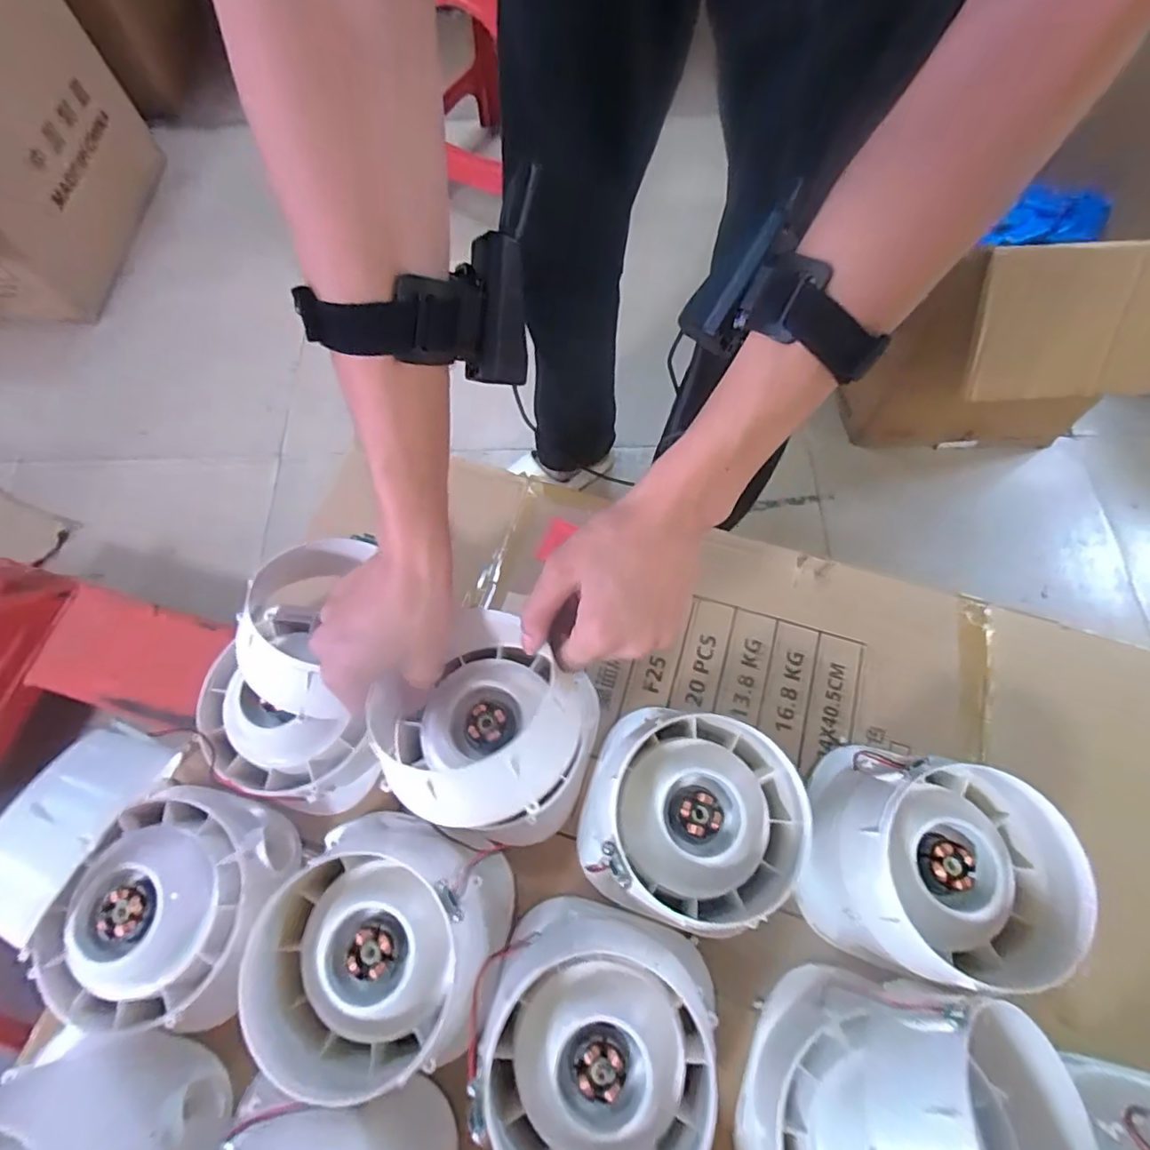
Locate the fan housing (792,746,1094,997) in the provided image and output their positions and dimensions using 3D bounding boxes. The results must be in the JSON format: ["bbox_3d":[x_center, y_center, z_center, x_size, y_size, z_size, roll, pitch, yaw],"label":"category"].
[{"bbox_3d":[0.227,0.183,0.363,0.127,0.089,0.131,17,70,7],"label":"fan housing"}]

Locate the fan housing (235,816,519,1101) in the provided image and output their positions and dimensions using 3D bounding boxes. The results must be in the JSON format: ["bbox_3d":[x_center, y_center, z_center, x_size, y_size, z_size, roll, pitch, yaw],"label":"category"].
[{"bbox_3d":[-0.120,0.227,0.356,0.144,0.091,0.133,16,70,7],"label":"fan housing"}]

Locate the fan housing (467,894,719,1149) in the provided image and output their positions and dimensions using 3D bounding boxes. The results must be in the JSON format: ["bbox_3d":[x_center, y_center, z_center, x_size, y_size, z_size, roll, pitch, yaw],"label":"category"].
[{"bbox_3d":[0.008,0.267,0.332,0.130,0.099,0.125,0,69,1],"label":"fan housing"}]

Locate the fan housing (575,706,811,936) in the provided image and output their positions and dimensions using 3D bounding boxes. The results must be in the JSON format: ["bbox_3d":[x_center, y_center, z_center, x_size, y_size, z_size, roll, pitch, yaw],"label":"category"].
[{"bbox_3d":[0.074,0.155,0.380,0.137,0.092,0.137,9,69,4],"label":"fan housing"}]

